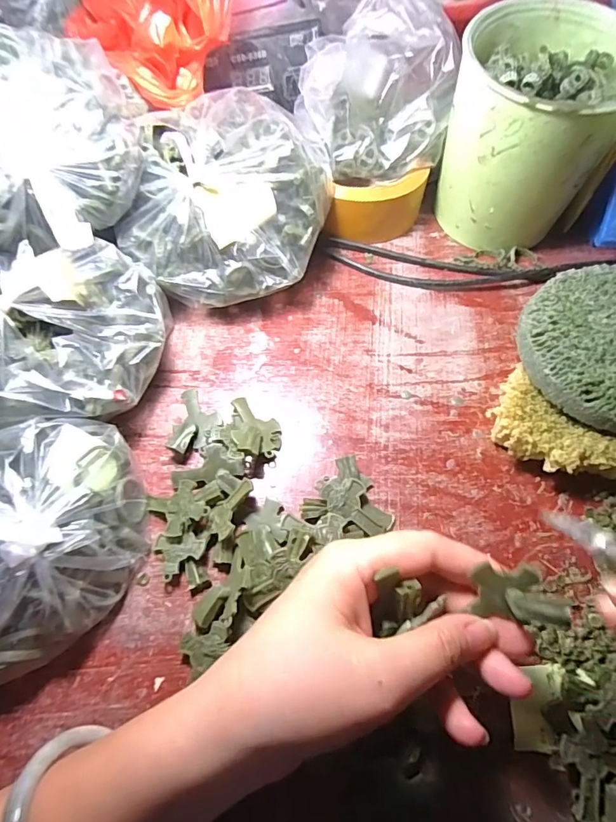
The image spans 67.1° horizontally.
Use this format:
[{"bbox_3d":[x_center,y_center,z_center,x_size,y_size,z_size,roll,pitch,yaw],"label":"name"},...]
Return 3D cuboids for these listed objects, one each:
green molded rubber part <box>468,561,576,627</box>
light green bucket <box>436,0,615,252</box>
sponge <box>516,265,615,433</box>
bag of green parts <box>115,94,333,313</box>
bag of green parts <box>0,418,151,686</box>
[{"bbox_3d":[0.089,0.078,0.197,0.038,0.017,0.022,-13,67,33],"label":"green molded rubber part"},{"bbox_3d":[0.152,-0.190,0.332,0.105,0.122,0.113,0,64,0],"label":"light green bucket"},{"bbox_3d":[0.178,-0.039,0.268,0.097,0.022,0.100,0,64,0],"label":"sponge"},{"bbox_3d":[-0.049,-0.138,0.322,0.117,0.098,0.130,15,65,7],"label":"bag of green parts"},{"bbox_3d":[-0.151,0.068,0.239,0.118,0.071,0.115,-13,65,-6],"label":"bag of green parts"}]

